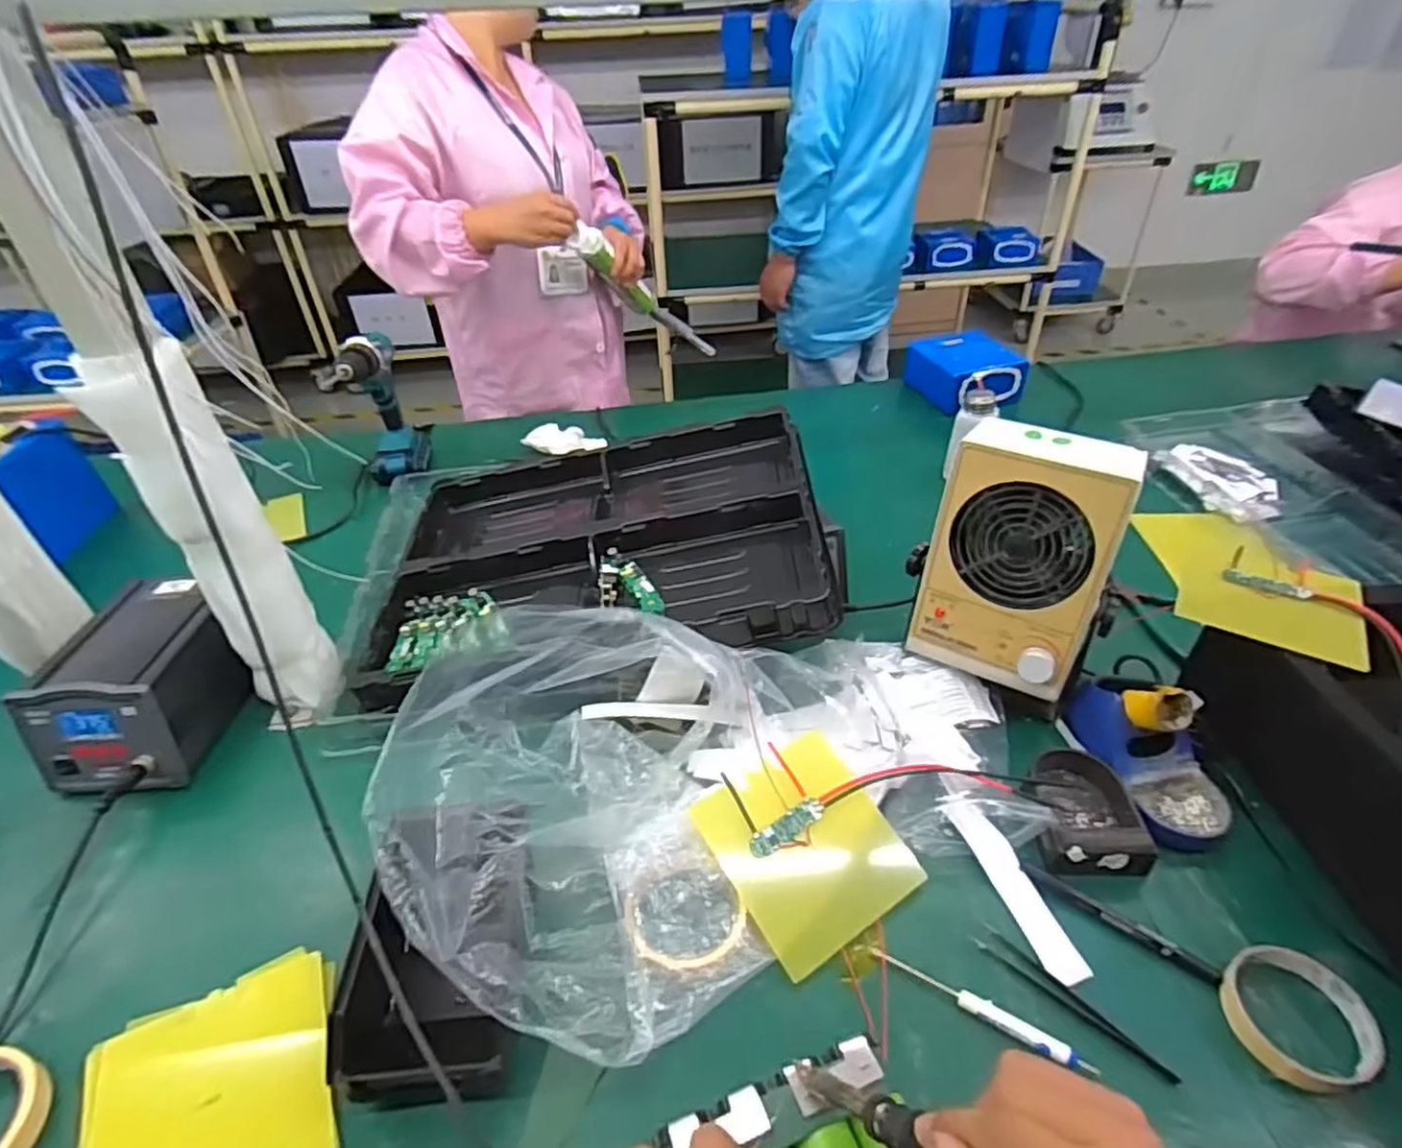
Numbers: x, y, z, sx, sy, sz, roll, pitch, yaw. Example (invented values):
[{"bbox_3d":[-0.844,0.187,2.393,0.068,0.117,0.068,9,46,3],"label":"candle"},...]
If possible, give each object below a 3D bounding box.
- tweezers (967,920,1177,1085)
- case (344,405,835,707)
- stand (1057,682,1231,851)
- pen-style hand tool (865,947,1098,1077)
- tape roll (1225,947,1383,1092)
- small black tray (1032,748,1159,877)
[{"bbox_3d":[0.253,0.292,0.484,0.019,0.004,0.133,-32,47,-31],"label":"tweezers"},{"bbox_3d":[-0.112,-0.032,0.785,0.499,0.068,0.343,-9,41,6],"label":"case"},{"bbox_3d":[0.386,0.144,0.598,0.090,0.081,0.147,-6,39,-4],"label":"stand"},{"bbox_3d":[0.186,0.289,0.477,0.143,0.009,0.014,22,45,27],"label":"pen-style hand tool"},{"bbox_3d":[0.397,0.293,0.472,0.085,0.018,0.083,-1,39,1],"label":"tape roll"},{"bbox_3d":[0.315,0.190,0.585,0.080,0.028,0.113,1,39,5],"label":"small black tray"}]

